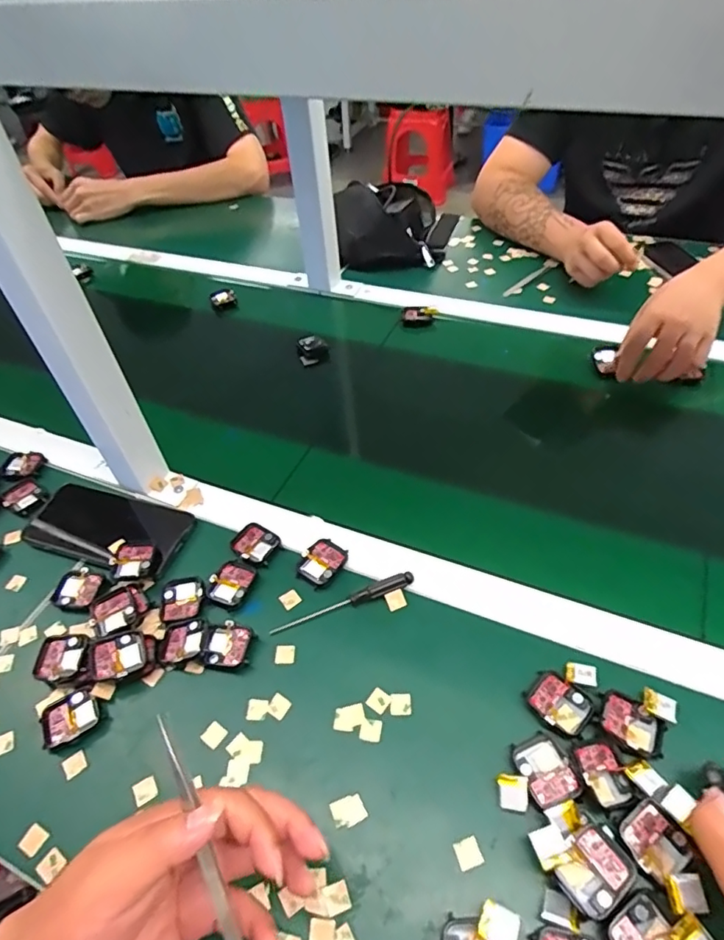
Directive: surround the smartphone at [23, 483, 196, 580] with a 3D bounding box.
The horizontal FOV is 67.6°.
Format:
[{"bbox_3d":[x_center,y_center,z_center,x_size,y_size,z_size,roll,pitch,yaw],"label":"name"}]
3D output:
[{"bbox_3d":[-0.262,0.055,0.550,0.168,0.013,0.077,11,50,16],"label":"smartphone"}]

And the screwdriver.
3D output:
[{"bbox_3d":[-0.017,0.117,0.479,0.131,0.010,0.012,-17,49,-8],"label":"screwdriver"}]

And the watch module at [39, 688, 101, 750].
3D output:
[{"bbox_3d":[-0.231,0.200,0.430,0.043,0.015,0.035,-27,51,-17],"label":"watch module"}]

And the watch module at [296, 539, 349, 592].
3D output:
[{"bbox_3d":[-0.037,0.086,0.507,0.036,0.007,0.045,30,58,29],"label":"watch module"}]

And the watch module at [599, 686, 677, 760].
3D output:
[{"bbox_3d":[0.201,0.180,0.396,0.045,0.007,0.049,28,57,28],"label":"watch module"}]

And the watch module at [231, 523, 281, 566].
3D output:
[{"bbox_3d":[-0.104,0.072,0.526,0.041,0.006,0.040,18,53,21],"label":"watch module"}]

